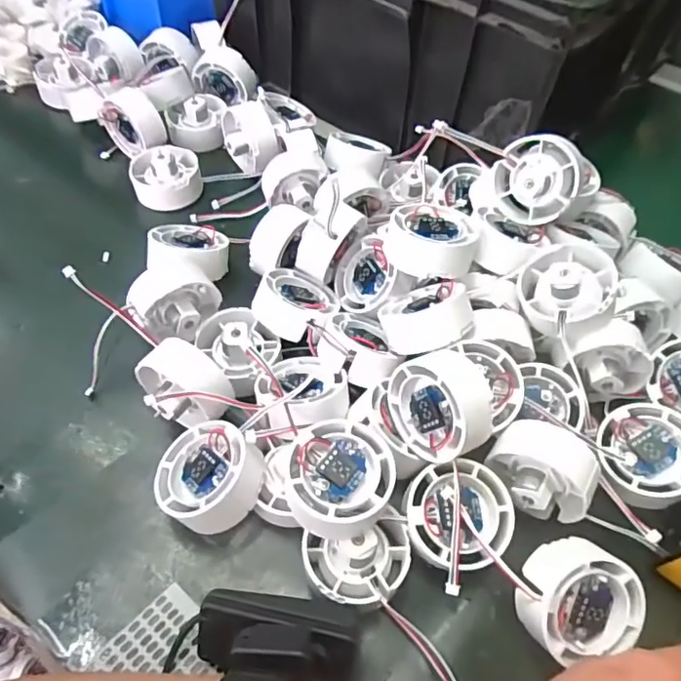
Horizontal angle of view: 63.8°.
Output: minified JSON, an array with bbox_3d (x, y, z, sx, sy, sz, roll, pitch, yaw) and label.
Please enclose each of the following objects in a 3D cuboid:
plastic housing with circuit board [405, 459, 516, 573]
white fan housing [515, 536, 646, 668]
[{"bbox_3d":[0.062,0.092,0.284,0.053,0.028,0.051,2,55,-3],"label":"plastic housing with circuit board"},{"bbox_3d":[0.116,0.126,0.264,0.056,0.020,0.053,-1,93,-11],"label":"white fan housing"}]

